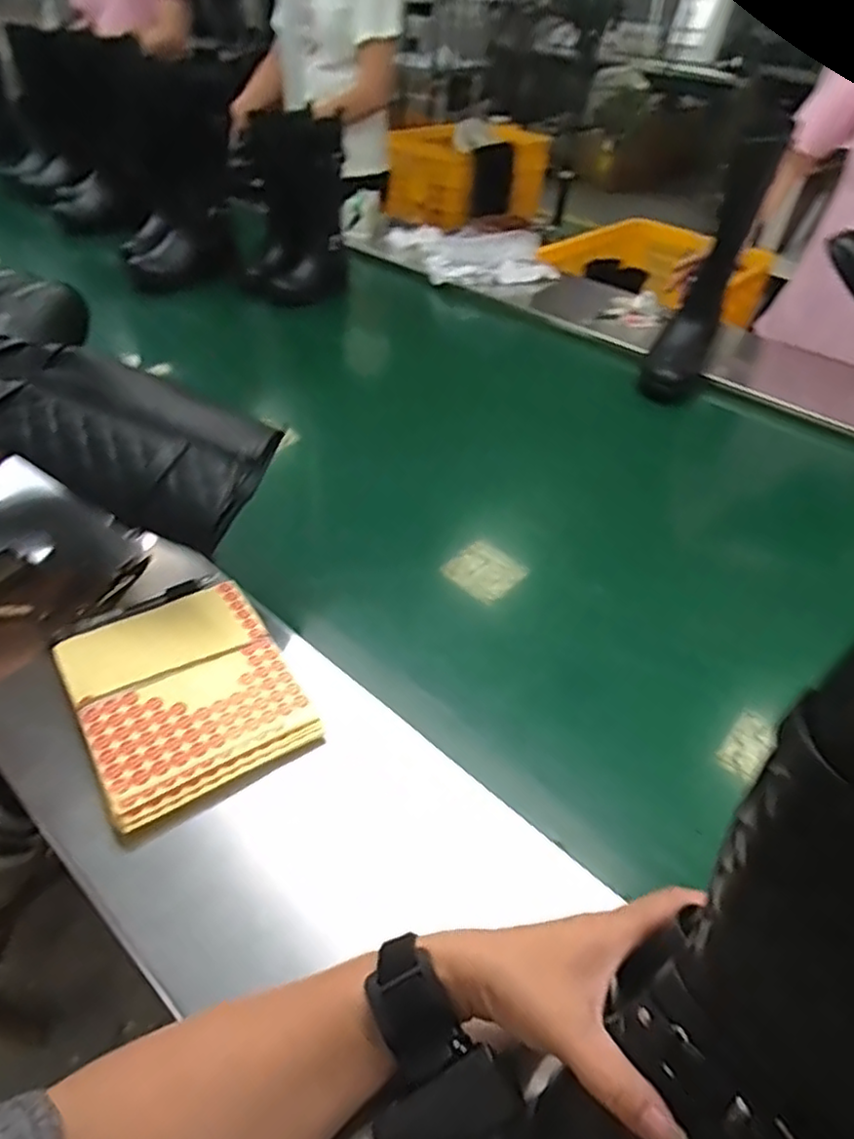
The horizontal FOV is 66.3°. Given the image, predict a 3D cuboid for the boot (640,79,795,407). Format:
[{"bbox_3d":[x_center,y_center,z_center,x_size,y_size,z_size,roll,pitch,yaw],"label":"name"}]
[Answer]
[{"bbox_3d":[0.451,-0.490,1.031,0.086,0.408,0.202,21,45,17],"label":"boot"}]

